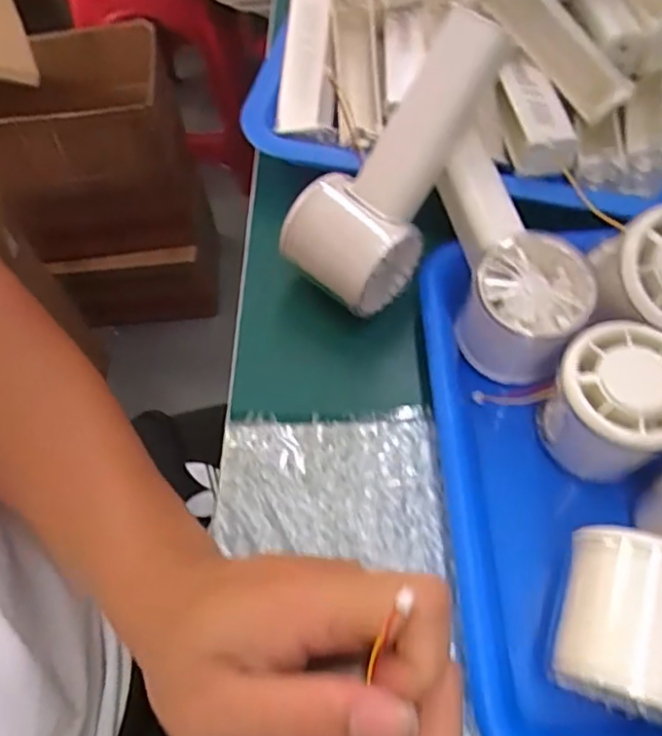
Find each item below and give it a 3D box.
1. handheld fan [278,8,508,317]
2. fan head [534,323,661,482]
[{"bbox_3d":[0.032,-0.104,0.342,0.066,0.047,0.149,38,108,21],"label":"handheld fan"},{"bbox_3d":[0.129,0.016,0.294,0.055,0.049,0.056,-2,61,3],"label":"fan head"}]

